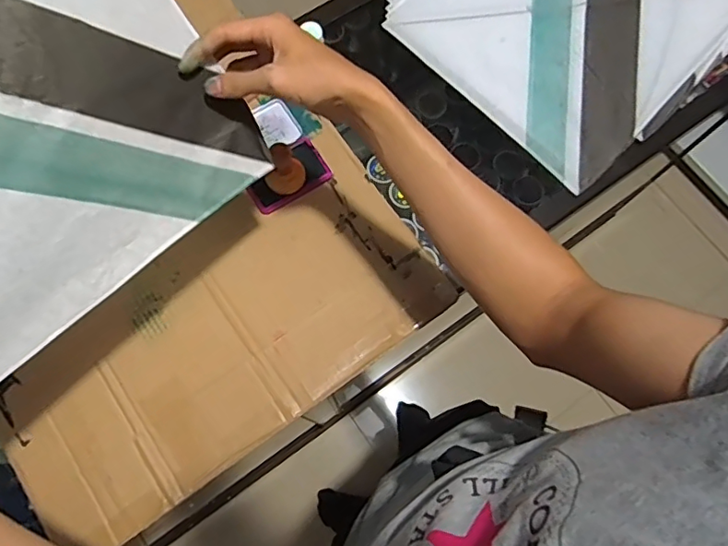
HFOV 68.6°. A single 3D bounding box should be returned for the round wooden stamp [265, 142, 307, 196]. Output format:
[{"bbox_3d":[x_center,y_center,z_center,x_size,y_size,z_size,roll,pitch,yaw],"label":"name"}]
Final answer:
[{"bbox_3d":[-0.094,-0.123,0.630,0.046,0.061,0.037,-7,74,-4],"label":"round wooden stamp"}]

